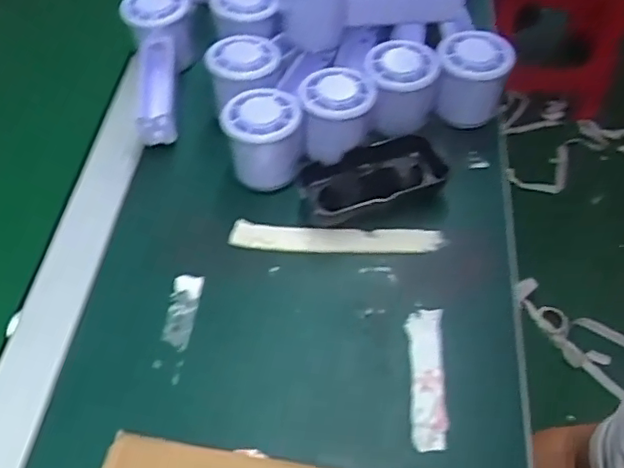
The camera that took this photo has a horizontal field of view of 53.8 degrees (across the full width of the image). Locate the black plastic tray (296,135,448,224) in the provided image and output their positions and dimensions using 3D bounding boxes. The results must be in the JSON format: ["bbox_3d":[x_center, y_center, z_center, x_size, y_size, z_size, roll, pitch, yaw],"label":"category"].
[{"bbox_3d":[0.046,-0.040,0.470,0.109,0.026,0.054,-18,56,-11],"label":"black plastic tray"}]

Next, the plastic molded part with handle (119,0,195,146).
[{"bbox_3d":[-0.133,-0.142,0.533,0.060,0.057,0.152,-1,69,-2],"label":"plastic molded part with handle"}]

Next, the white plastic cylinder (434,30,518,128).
[{"bbox_3d":[0.129,-0.124,0.500,0.057,0.060,0.050,14,56,8],"label":"white plastic cylinder"}]

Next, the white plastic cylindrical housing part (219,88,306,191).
[{"bbox_3d":[-0.036,-0.070,0.467,0.054,0.057,0.063,-10,55,-6],"label":"white plastic cylindrical housing part"}]

